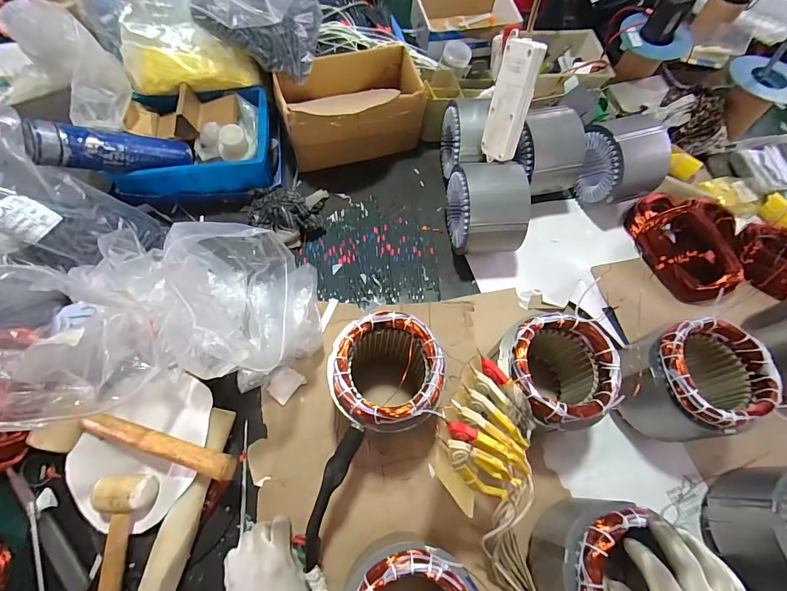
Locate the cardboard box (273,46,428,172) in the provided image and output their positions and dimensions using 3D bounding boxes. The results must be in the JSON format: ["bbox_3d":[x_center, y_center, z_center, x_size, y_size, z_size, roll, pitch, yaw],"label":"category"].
[{"bbox_3d":[-0.085,-0.382,0.787,0.277,0.141,0.148,-18,68,-11],"label":"cardboard box"}]

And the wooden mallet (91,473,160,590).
[{"bbox_3d":[-0.356,0.353,0.463,0.057,0.058,0.244,4,66,-1],"label":"wooden mallet"}]

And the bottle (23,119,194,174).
[{"bbox_3d":[-0.462,-0.243,0.638,0.051,0.065,0.229,48,36,17],"label":"bottle"}]

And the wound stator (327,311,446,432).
[{"bbox_3d":[-0.010,0.119,0.536,0.140,0.156,0.142,1,66,-3],"label":"wound stator"}]

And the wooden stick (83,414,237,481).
[{"bbox_3d":[-0.317,0.197,0.504,0.246,0.017,0.028,9,66,17],"label":"wooden stick"}]

